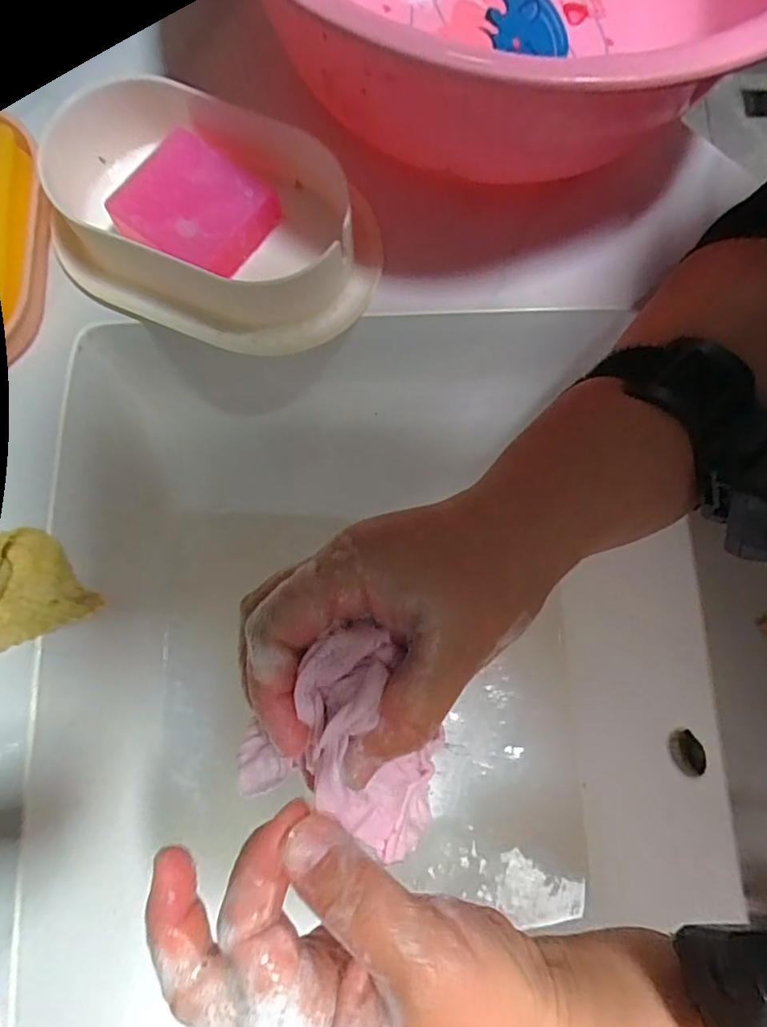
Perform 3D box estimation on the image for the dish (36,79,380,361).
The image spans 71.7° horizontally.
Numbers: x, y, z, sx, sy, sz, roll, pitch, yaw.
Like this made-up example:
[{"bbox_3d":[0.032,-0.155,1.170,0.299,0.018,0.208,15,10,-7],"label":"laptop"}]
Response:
[{"bbox_3d":[-0.094,-0.150,0.276,0.182,0.045,0.107,23,79,4],"label":"dish"}]

